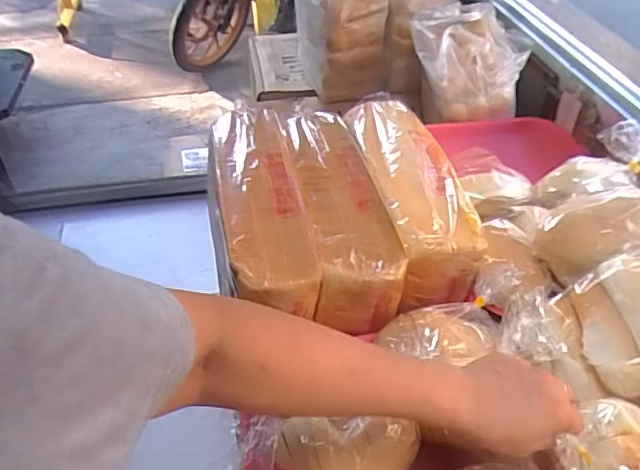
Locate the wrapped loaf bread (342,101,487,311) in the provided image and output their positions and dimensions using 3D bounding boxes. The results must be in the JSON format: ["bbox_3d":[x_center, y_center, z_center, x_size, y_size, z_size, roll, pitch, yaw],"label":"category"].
[{"bbox_3d":[0.115,-0.058,0.745,0.108,0.092,0.319,-7,43,-10],"label":"wrapped loaf bread"}]

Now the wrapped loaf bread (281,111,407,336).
[{"bbox_3d":[0.018,-0.037,0.726,0.098,0.087,0.316,-6,43,-9],"label":"wrapped loaf bread"}]

